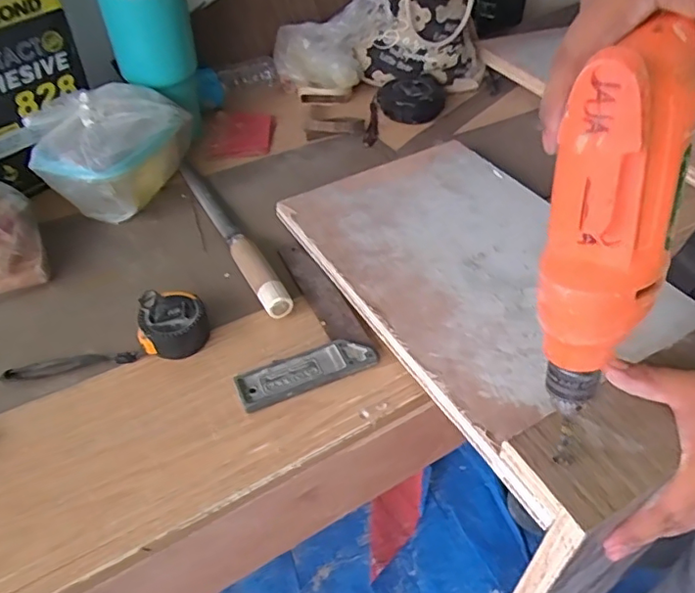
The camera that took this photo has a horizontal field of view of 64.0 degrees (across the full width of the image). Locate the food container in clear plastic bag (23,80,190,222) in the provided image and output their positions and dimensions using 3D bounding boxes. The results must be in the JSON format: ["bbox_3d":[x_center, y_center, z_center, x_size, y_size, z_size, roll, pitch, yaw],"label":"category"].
[{"bbox_3d":[-0.273,-0.177,0.652,0.129,0.107,0.167,15,48,14],"label":"food container in clear plastic bag"}]

